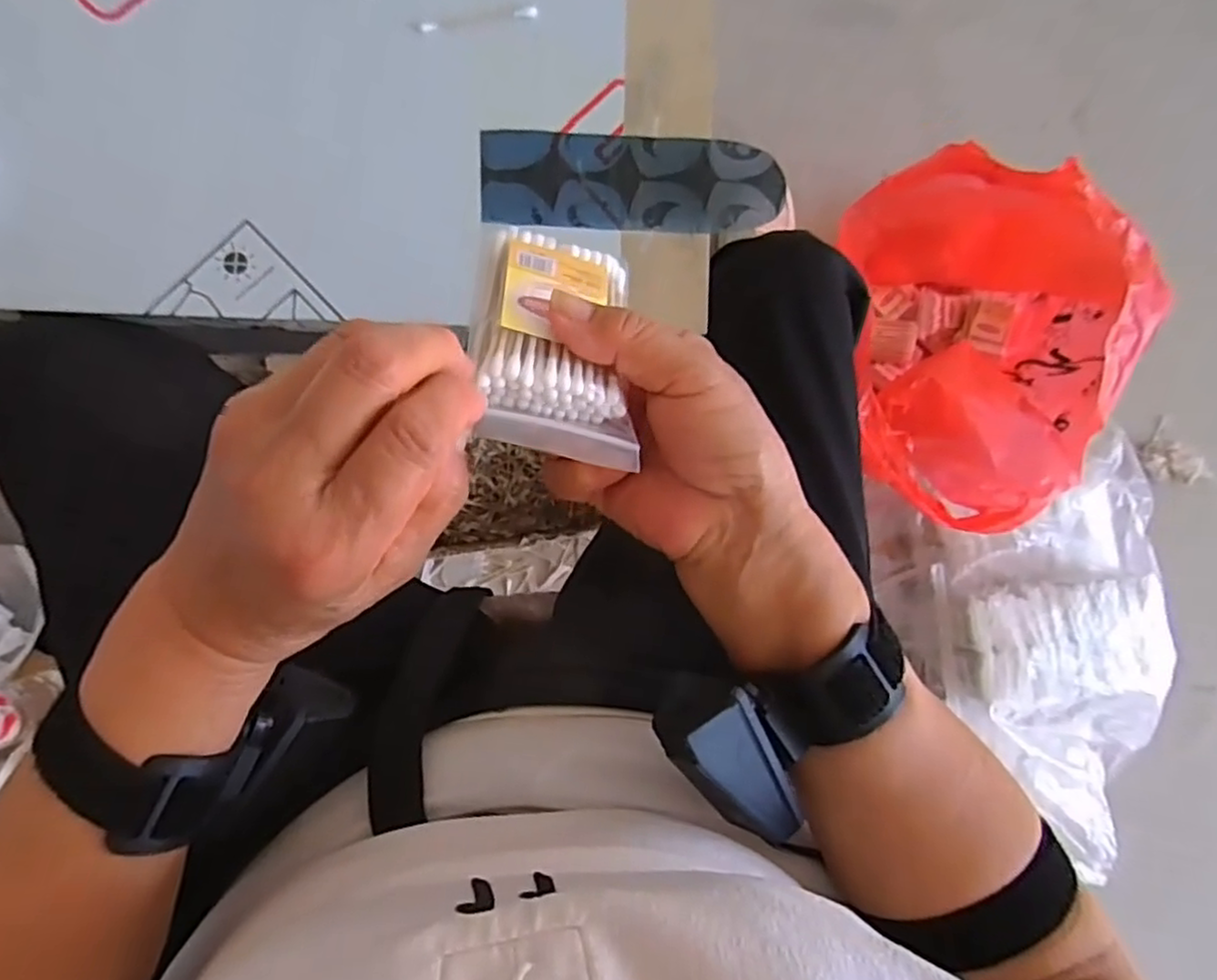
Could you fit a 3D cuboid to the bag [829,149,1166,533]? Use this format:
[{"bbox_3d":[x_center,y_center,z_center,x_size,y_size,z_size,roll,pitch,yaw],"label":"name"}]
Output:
[{"bbox_3d":[0.402,-0.150,0.788,0.321,0.232,0.371,19,89,-5],"label":"bag"}]

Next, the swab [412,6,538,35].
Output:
[{"bbox_3d":[-0.082,-0.294,0.428,0.075,0.004,0.008,-11,93,-5],"label":"swab"}]

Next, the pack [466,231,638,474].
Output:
[{"bbox_3d":[-0.019,-0.055,0.247,0.059,0.013,0.088,9,69,-21],"label":"pack"}]

